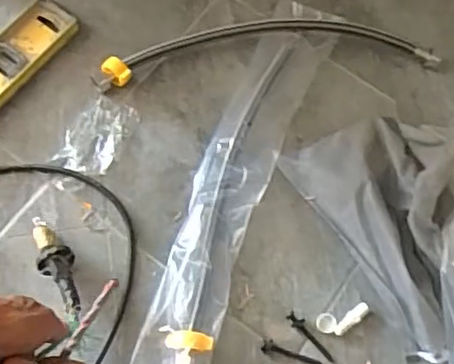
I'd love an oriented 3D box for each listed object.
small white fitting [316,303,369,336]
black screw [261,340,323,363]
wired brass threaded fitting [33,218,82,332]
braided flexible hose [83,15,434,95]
[{"bbox_3d":[0.110,0.132,0.606,0.051,0.005,0.022,-13,70,-7],"label":"small white fitting"},{"bbox_3d":[0.061,0.158,0.594,0.057,0.004,0.014,12,69,2],"label":"black screw"},{"bbox_3d":[-0.152,0.078,0.577,0.031,0.020,0.129,-24,56,-11],"label":"wired brass threaded fitting"},{"bbox_3d":[0.043,-0.148,0.688,0.369,0.023,0.065,-6,69,-5],"label":"braided flexible hose"}]

